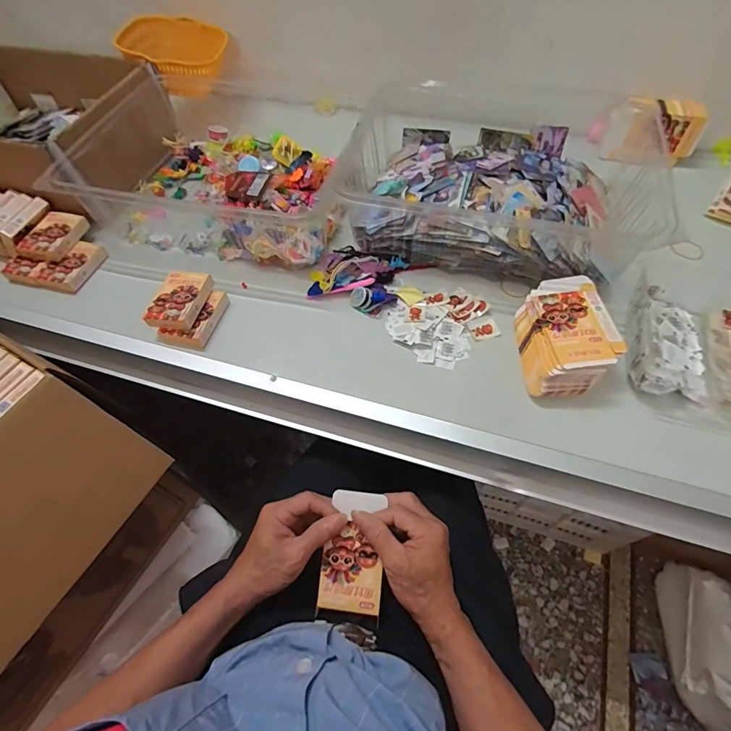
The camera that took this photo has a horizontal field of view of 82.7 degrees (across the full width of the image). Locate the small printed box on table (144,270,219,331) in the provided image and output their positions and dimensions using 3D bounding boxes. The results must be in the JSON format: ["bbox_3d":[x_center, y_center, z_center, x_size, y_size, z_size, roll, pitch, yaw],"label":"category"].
[{"bbox_3d":[-0.262,-0.094,0.586,0.064,0.023,0.091,5,58,7],"label":"small printed box on table"}]

